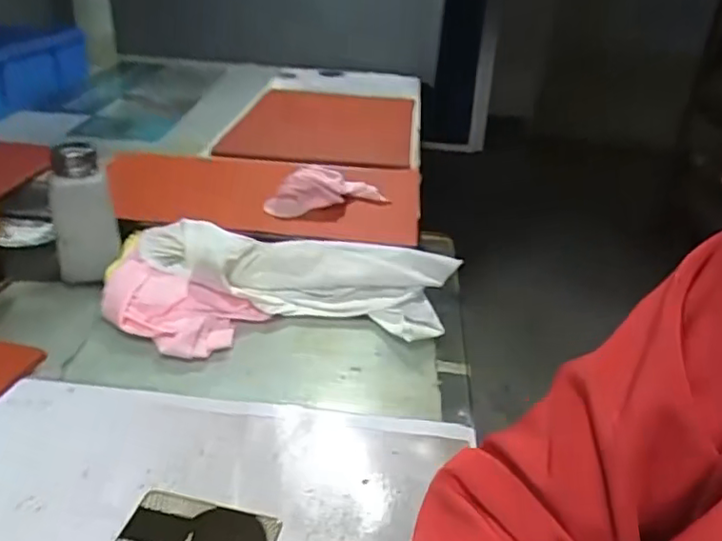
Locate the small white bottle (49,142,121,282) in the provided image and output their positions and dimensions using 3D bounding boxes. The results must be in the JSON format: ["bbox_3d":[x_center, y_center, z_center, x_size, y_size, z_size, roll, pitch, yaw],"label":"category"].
[{"bbox_3d":[-0.259,-0.052,0.576,0.049,0.122,0.052,1,28,-7],"label":"small white bottle"}]

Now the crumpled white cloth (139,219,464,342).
[{"bbox_3d":[-0.067,-0.001,0.590,0.304,0.047,0.117,9,29,8],"label":"crumpled white cloth"}]

